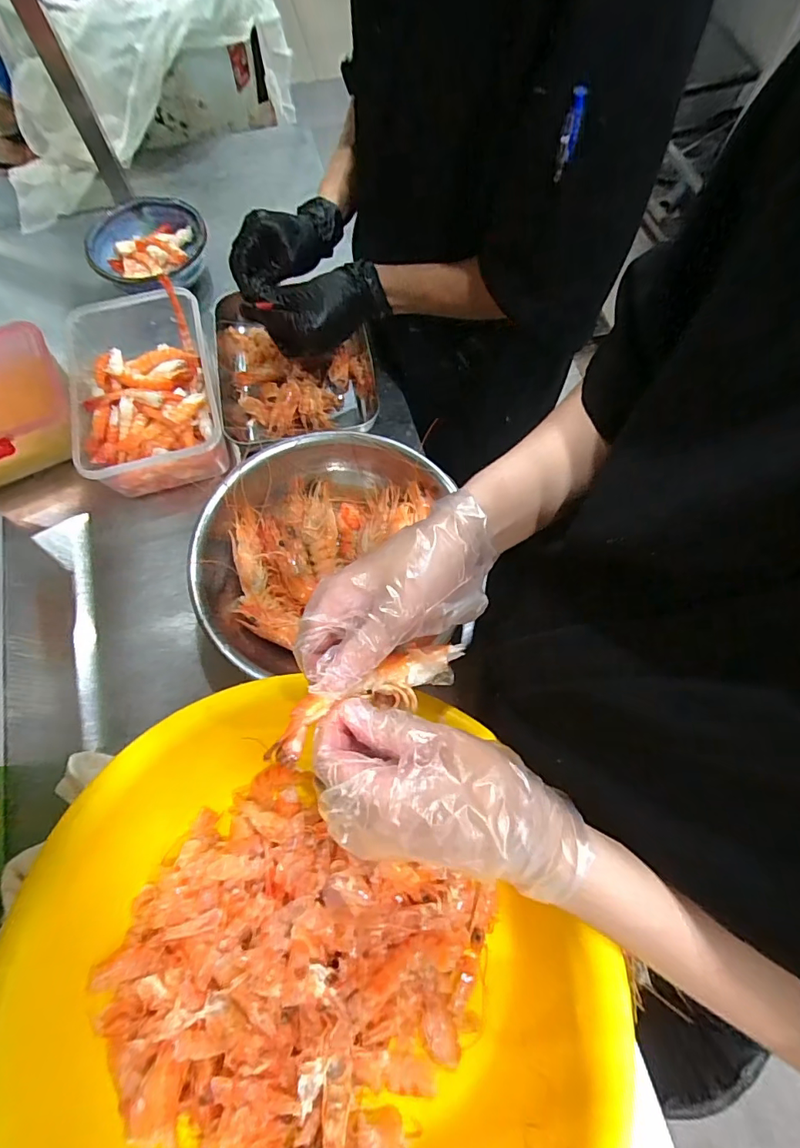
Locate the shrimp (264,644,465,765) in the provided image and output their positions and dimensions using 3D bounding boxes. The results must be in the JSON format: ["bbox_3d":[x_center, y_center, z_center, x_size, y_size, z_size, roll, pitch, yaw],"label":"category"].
[{"bbox_3d":[-0.017,0.072,0.290,0.131,0.018,0.031,-20,70,-26],"label":"shrimp"}]

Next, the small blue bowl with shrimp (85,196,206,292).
[{"bbox_3d":[-0.356,-0.453,0.686,0.160,0.054,0.160,0,69,0],"label":"small blue bowl with shrimp"}]

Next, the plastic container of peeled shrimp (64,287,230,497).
[{"bbox_3d":[-0.315,-0.229,0.604,0.173,0.076,0.255,-16,70,-6],"label":"plastic container of peeled shrimp"}]

